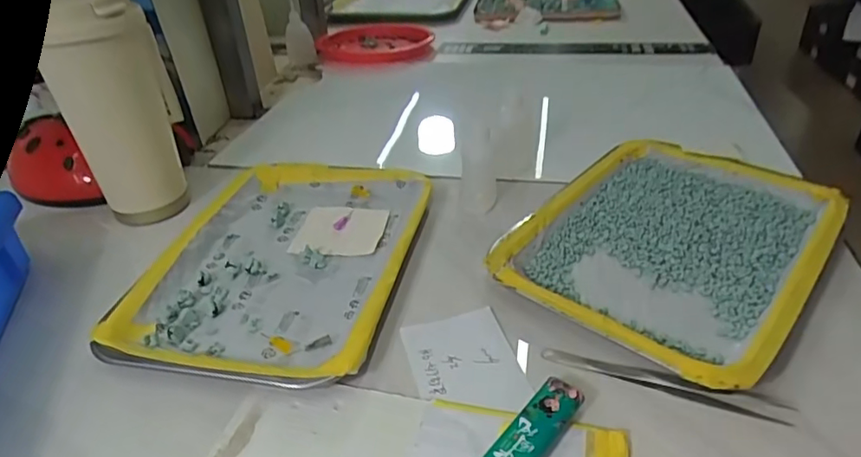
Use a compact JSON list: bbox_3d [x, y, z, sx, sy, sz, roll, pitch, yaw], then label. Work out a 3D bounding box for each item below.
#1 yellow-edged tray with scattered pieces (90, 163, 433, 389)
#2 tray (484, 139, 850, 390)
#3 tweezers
[{"bbox_3d":[-0.109,0.017,0.452,0.186,0.023,0.257,3,35,10],"label":"yellow-edged tray with scattered pieces"},{"bbox_3d":[0.186,-0.001,0.435,0.184,0.027,0.270,23,43,34],"label":"tray"},{"bbox_3d":[0.134,0.088,0.336,0.135,0.008,0.014,11,37,22],"label":"tweezers"}]

